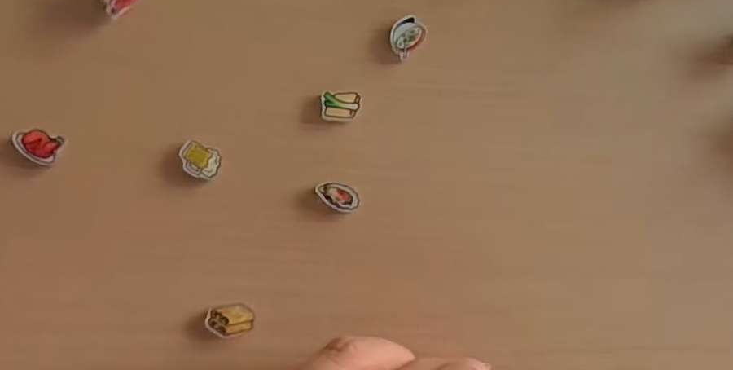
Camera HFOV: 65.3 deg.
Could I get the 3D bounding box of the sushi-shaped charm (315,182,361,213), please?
[{"bbox_3d":[-0.010,0.004,0.201,0.016,0.004,0.009,23,81,-1],"label":"sushi-shaped charm"}]

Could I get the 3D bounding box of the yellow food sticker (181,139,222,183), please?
[{"bbox_3d":[-0.058,-0.008,0.199,0.014,0.004,0.012,19,81,-1],"label":"yellow food sticker"}]

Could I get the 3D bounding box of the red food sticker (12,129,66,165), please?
[{"bbox_3d":[-0.113,-0.014,0.196,0.015,0.004,0.011,18,81,-2],"label":"red food sticker"}]

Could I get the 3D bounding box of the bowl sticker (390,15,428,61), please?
[{"bbox_3d":[0.015,-0.055,0.210,0.012,0.004,0.015,43,82,2],"label":"bowl sticker"}]

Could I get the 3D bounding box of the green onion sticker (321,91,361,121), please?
[{"bbox_3d":[-0.009,-0.029,0.205,0.014,0.004,0.010,-1,82,-4],"label":"green onion sticker"}]

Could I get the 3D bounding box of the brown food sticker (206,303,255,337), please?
[{"bbox_3d":[-0.046,0.045,0.192,0.015,0.004,0.010,-11,83,-6],"label":"brown food sticker"}]

